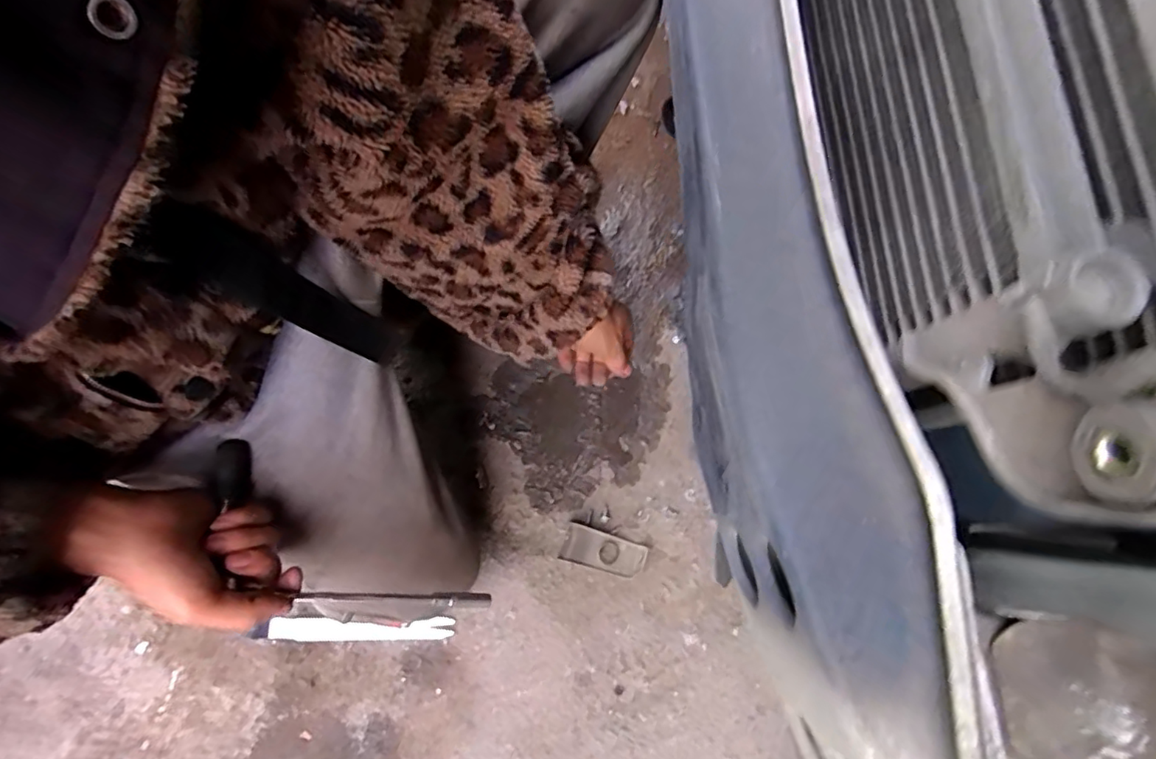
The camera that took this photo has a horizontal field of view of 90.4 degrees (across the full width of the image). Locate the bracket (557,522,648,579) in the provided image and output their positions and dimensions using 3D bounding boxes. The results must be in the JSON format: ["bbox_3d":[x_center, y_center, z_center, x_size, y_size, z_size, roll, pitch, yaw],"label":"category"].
[{"bbox_3d":[0.031,0.210,0.696,0.099,0.022,0.046,16,77,2],"label":"bracket"}]

